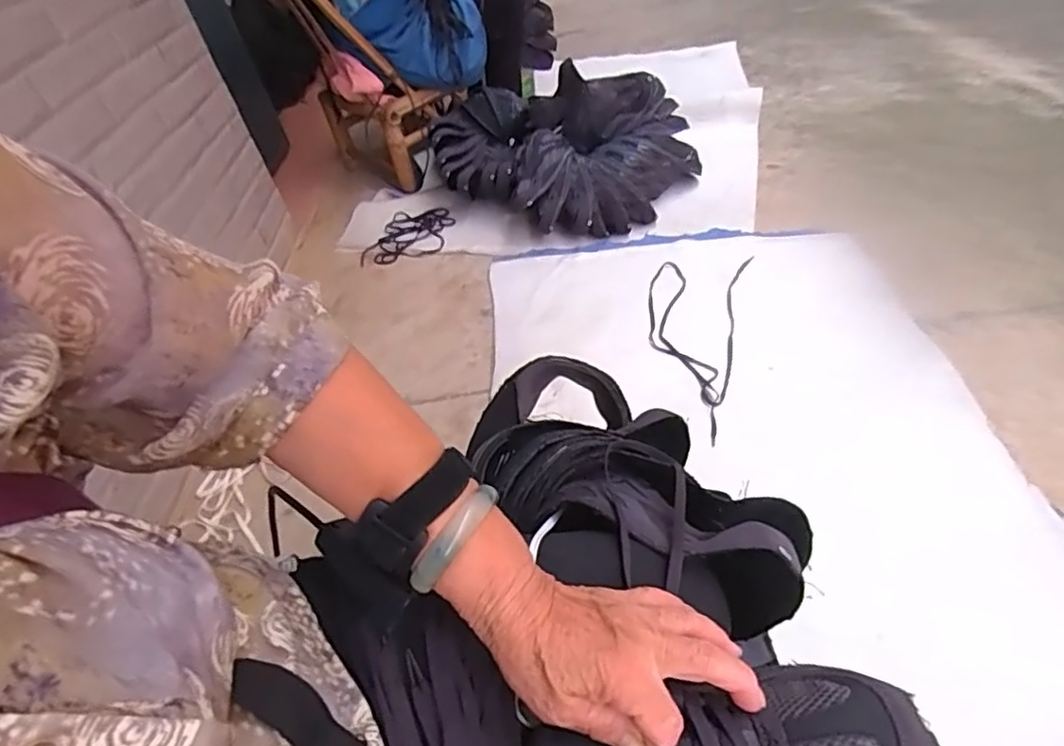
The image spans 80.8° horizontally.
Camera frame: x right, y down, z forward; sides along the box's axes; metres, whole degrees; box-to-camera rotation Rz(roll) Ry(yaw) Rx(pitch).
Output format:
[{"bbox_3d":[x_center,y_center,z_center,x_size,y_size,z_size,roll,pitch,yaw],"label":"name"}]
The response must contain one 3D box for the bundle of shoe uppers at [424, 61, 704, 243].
[{"bbox_3d":[0.074,-0.565,1.561,0.570,0.259,0.448,21,52,35],"label":"bundle of shoe uppers"}]

